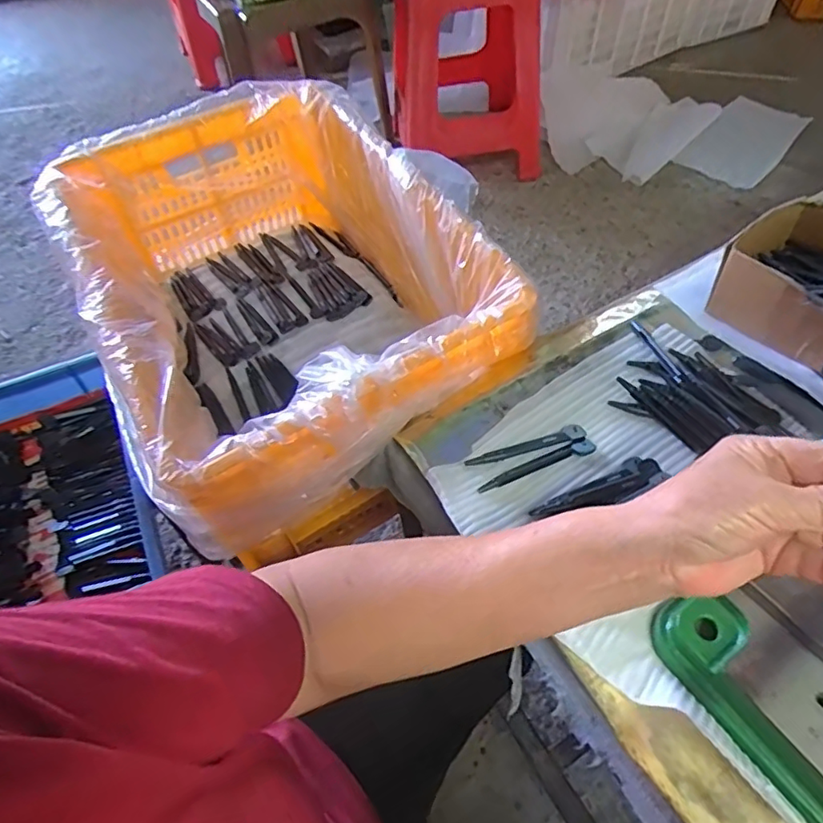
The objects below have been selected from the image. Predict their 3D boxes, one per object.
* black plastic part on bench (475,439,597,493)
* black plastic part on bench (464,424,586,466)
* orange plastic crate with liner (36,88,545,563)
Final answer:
[{"bbox_3d":[0.095,0.040,0.441,0.099,0.008,0.012,-20,56,-10],"label":"black plastic part on bench"},{"bbox_3d":[0.089,0.027,0.453,0.098,0.004,0.014,-16,55,-8],"label":"black plastic part on bench"},{"bbox_3d":[-0.142,-0.126,0.651,0.354,0.215,0.513,-25,57,-14],"label":"orange plastic crate with liner"}]

